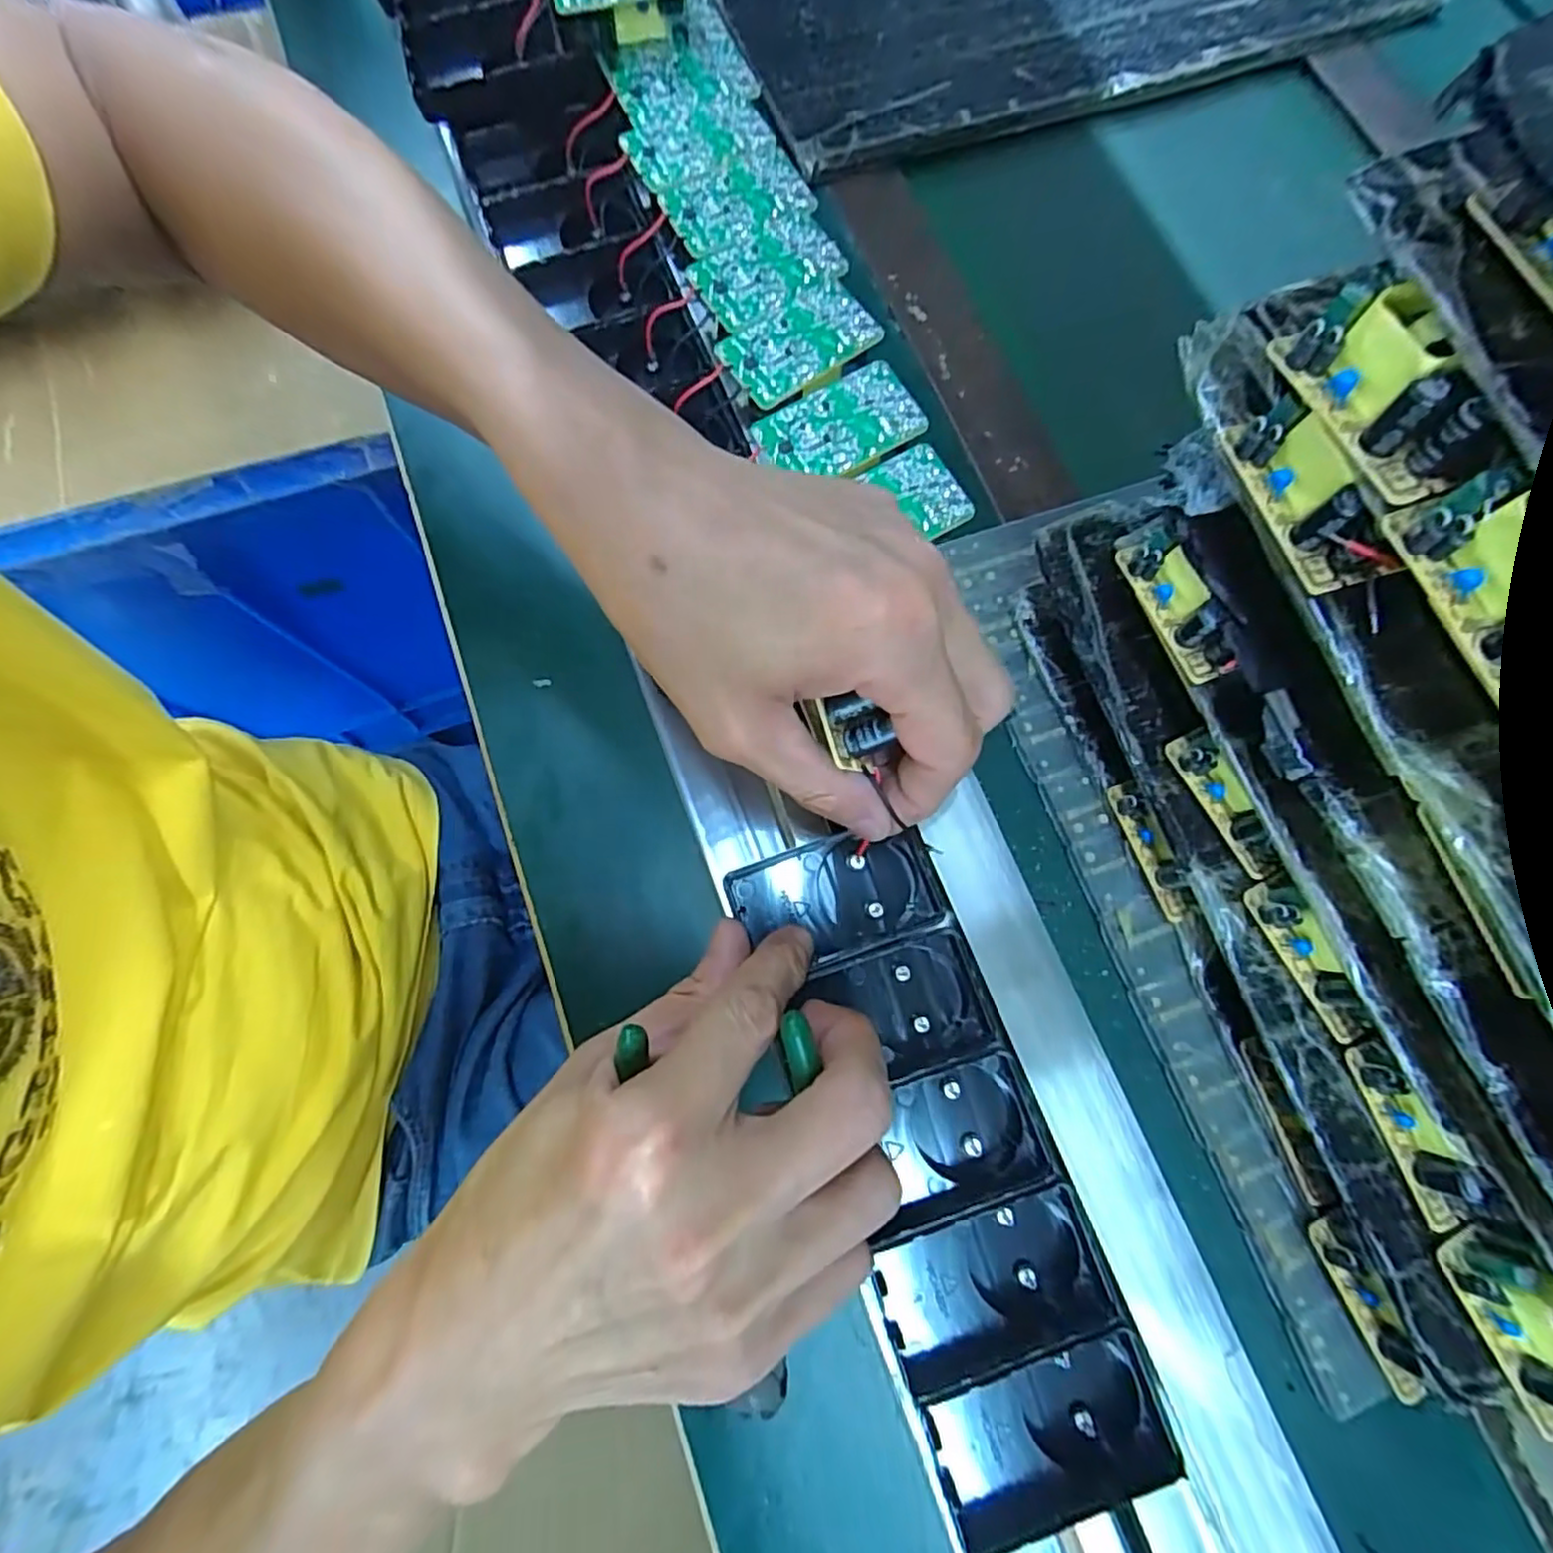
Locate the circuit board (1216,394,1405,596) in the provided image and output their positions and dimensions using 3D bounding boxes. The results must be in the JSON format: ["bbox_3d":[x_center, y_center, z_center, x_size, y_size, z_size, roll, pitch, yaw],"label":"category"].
[{"bbox_3d":[0.166,-0.089,0.210,0.020,0.022,0.063,-22,77,-7],"label":"circuit board"}]

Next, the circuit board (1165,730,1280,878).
[{"bbox_3d":[0.183,0.011,0.276,0.012,0.014,0.062,-24,78,-8],"label":"circuit board"}]

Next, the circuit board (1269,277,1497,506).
[{"bbox_3d":[0.168,-0.107,0.186,0.016,0.024,0.061,-19,77,-7],"label":"circuit board"}]

